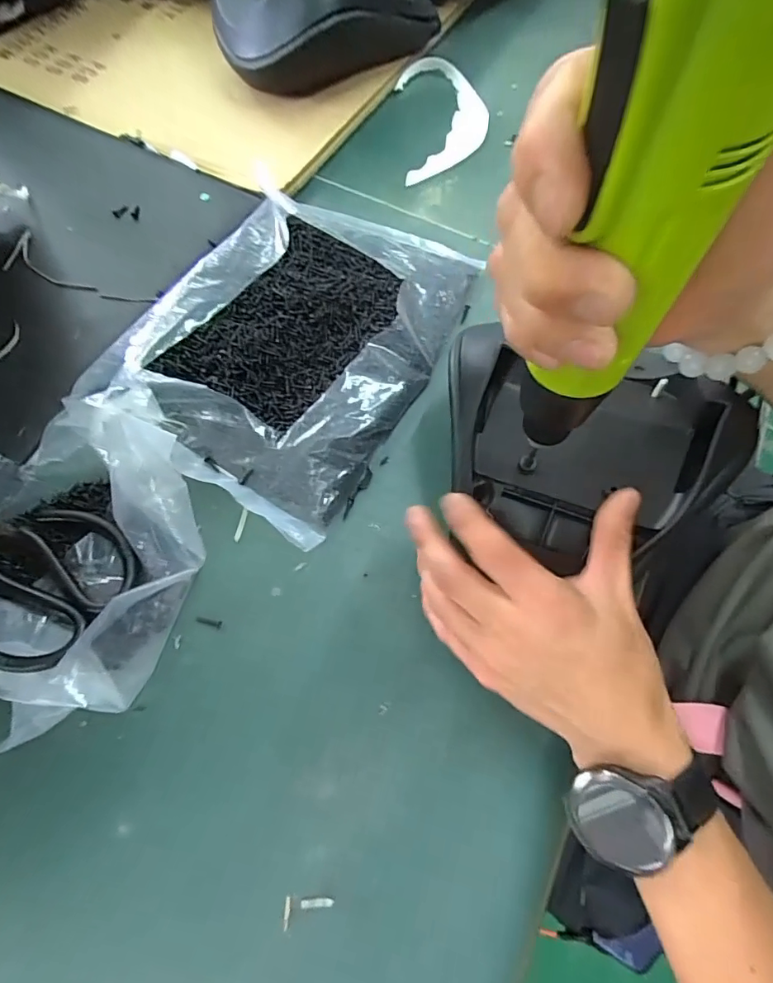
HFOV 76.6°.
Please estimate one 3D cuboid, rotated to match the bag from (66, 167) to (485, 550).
[{"bbox_3d":[-0.069,-0.133,0.395,0.213,0.042,0.302,27,69,8],"label":"bag"}]

